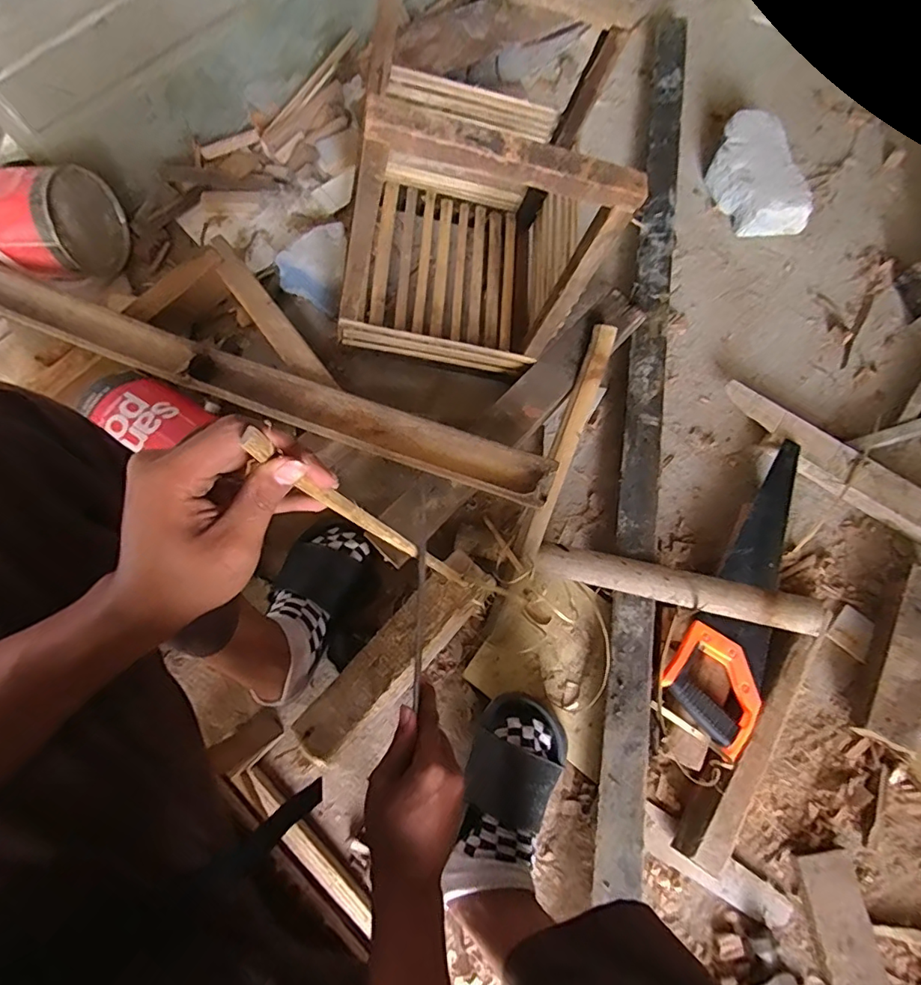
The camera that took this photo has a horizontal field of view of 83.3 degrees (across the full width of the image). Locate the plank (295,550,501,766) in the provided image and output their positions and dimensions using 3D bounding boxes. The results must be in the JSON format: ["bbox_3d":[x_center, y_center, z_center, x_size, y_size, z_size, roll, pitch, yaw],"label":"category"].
[{"bbox_3d":[-0.080,0.212,0.684,0.075,0.075,0.300,42,78,10],"label":"plank"}]

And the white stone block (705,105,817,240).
[{"bbox_3d":[0.506,-0.537,0.889,0.119,0.077,0.215,-22,76,-6],"label":"white stone block"}]

